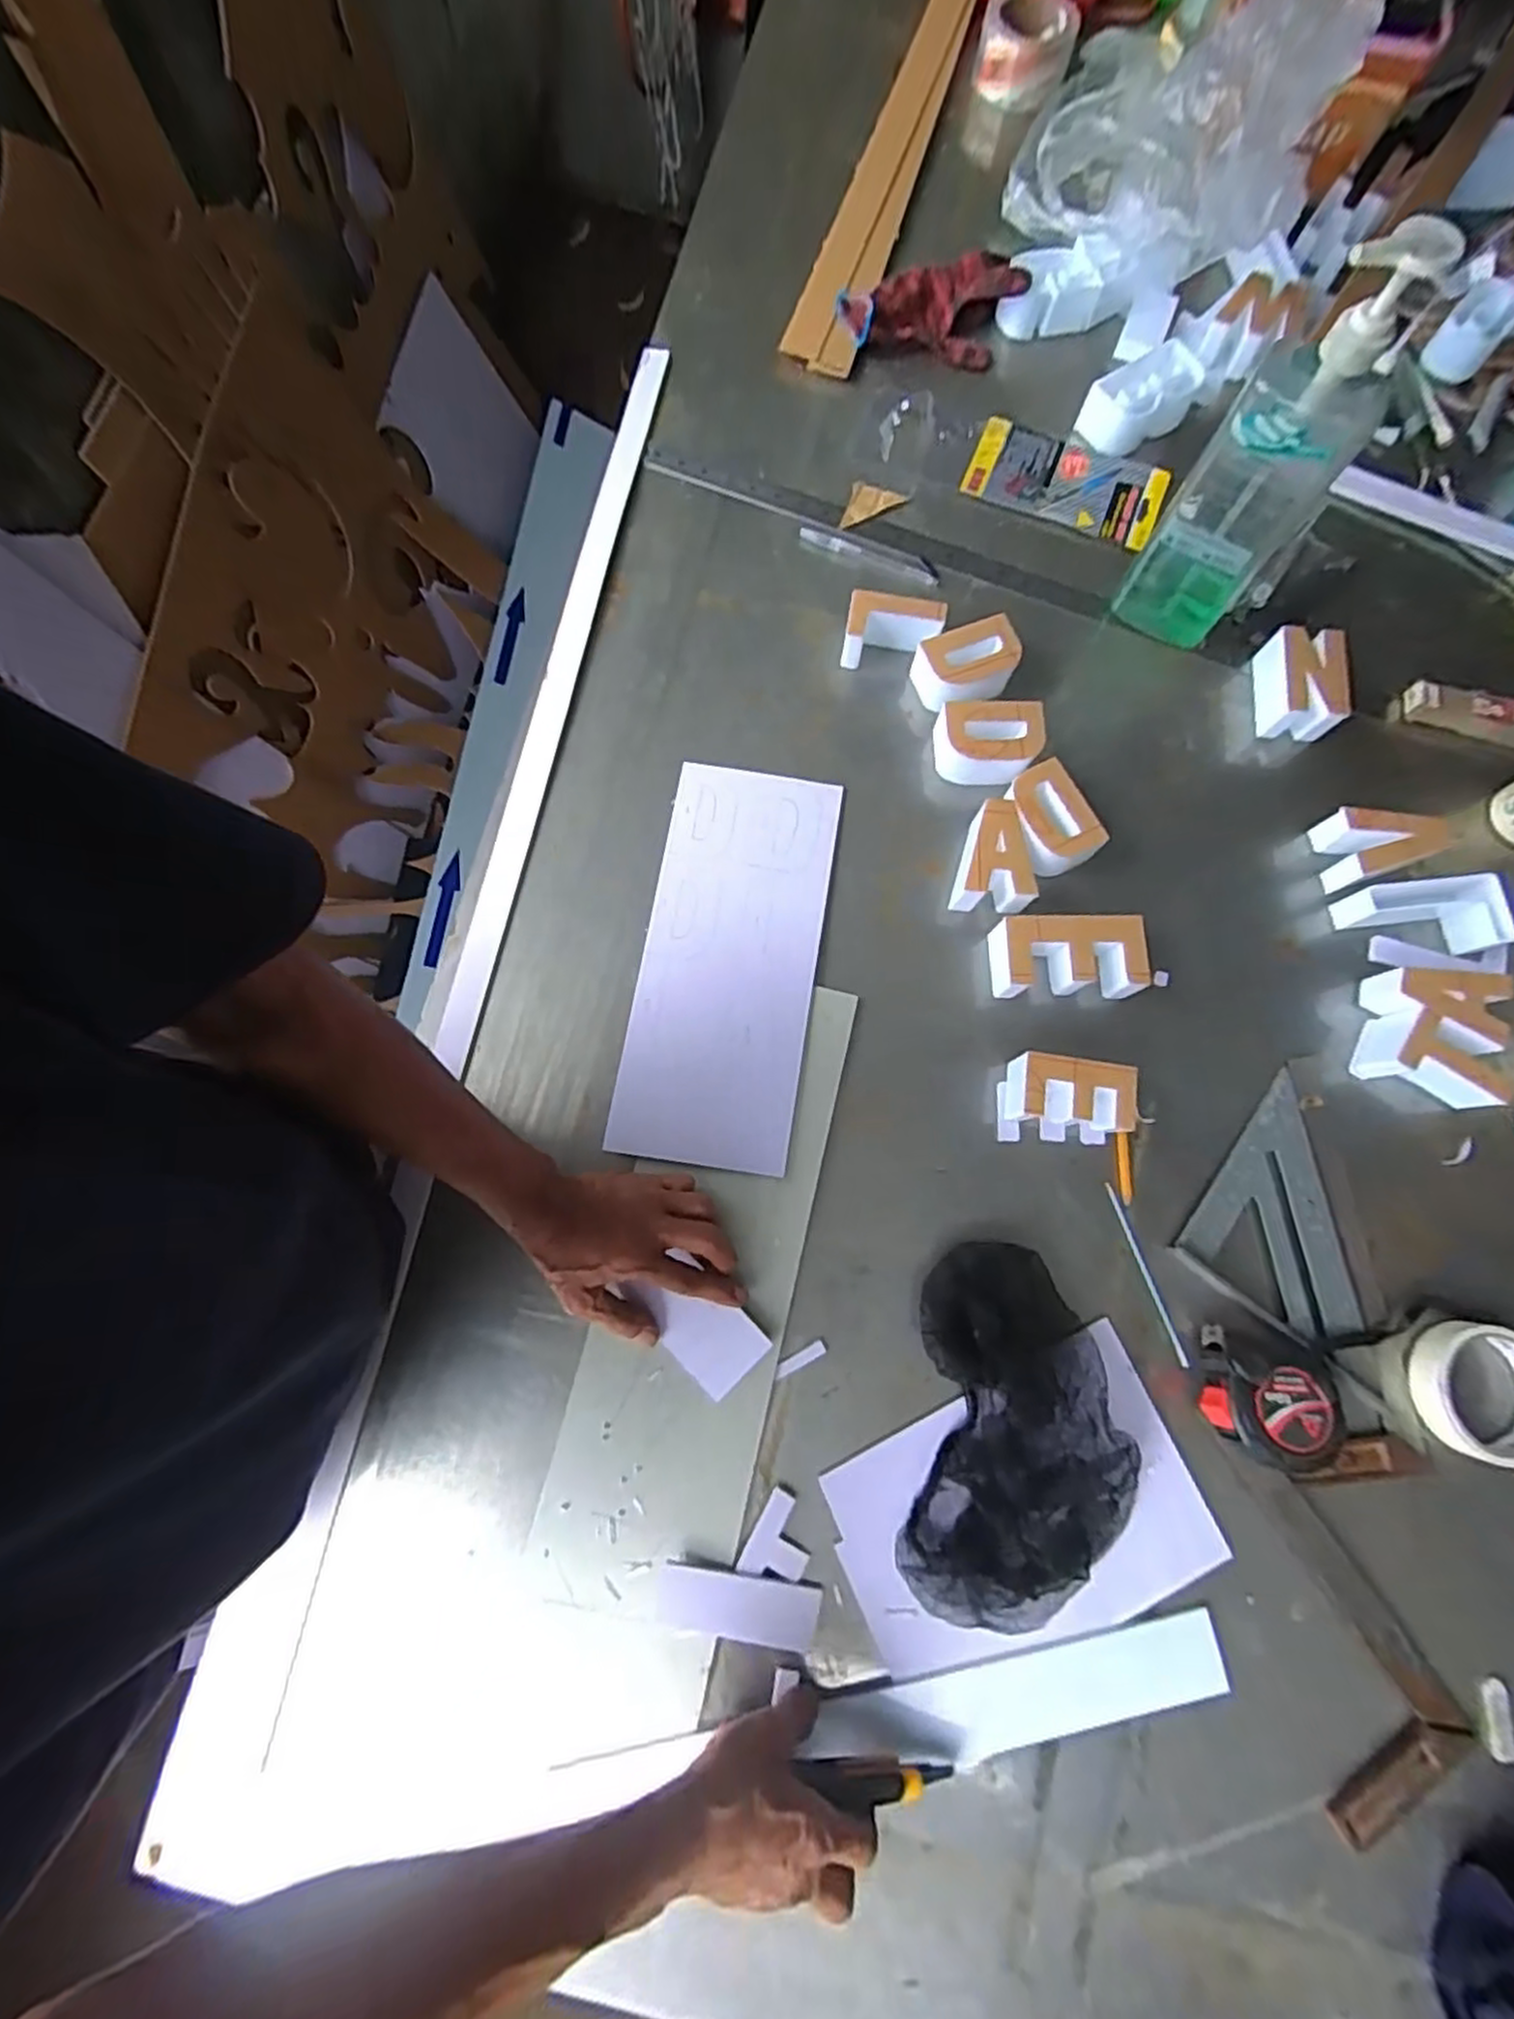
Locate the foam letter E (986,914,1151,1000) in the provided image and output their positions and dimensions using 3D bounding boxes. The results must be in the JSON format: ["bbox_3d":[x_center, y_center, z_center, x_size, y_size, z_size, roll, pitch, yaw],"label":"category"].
[{"bbox_3d":[0.246,-0.040,0.601,0.116,0.045,0.059,1,76,-1],"label":"foam letter E"}]

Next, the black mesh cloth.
[{"bbox_3d":[0.184,0.294,0.520,0.144,0.039,0.239,9,77,1],"label":"black mesh cloth"}]

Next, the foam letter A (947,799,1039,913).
[{"bbox_3d":[0.195,-0.124,0.616,0.061,0.038,0.087,10,77,1],"label":"foam letter A"}]

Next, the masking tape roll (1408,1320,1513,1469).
[{"bbox_3d":[0.524,0.273,0.535,0.096,0.019,0.092,0,77,-1],"label":"masking tape roll"}]

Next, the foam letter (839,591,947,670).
[{"bbox_3d":[0.120,-0.335,0.666,0.085,0.044,0.046,5,76,0],"label":"foam letter"}]

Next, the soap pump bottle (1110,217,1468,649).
[{"bbox_3d":[0.381,-0.400,0.564,0.089,0.272,0.064,40,79,8],"label":"soap pump bottle"}]

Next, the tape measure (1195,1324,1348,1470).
[{"bbox_3d":[0.360,0.271,0.526,0.084,0.038,0.081,0,77,-1],"label":"tape measure"}]

